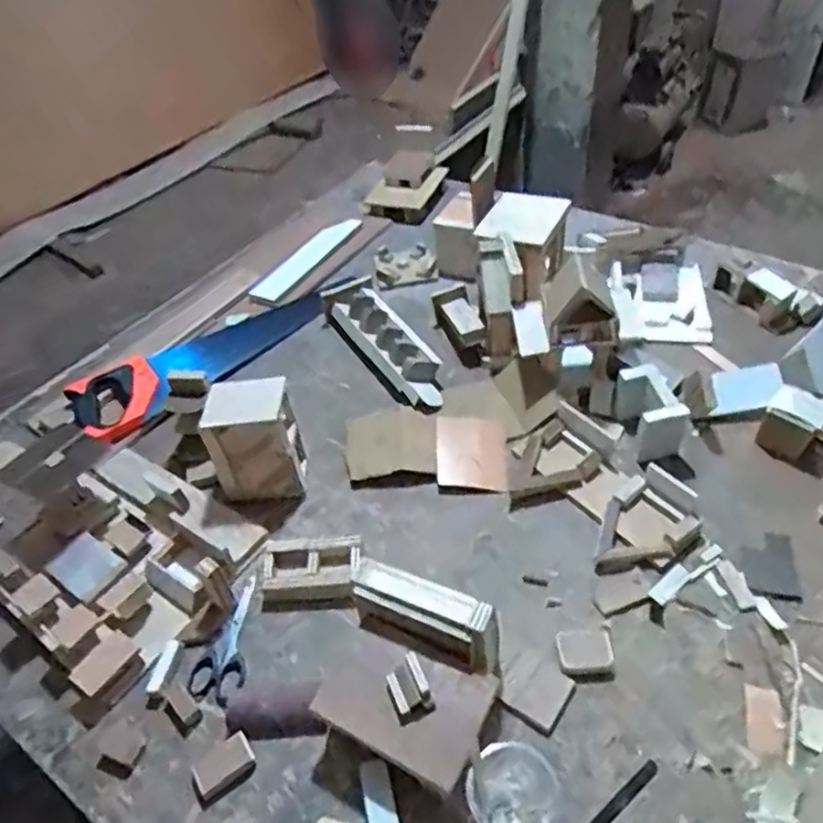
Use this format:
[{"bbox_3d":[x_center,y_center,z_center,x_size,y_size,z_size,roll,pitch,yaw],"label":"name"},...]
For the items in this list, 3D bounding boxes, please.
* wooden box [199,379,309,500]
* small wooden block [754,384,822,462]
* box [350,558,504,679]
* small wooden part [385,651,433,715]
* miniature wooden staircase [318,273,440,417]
[{"bbox_3d":[-0.197,0.035,0.840,0.107,0.136,0.091,-4,45,4],"label":"wooden box"},{"bbox_3d":[0.483,0.011,0.841,0.069,0.068,0.064,27,54,30],"label":"small wooden block"},{"bbox_3d":[0.008,0.197,0.640,0.145,0.055,0.056,16,49,22],"label":"box"},{"bbox_3d":[-0.004,0.244,0.600,0.033,0.018,0.042,-22,46,-14],"label":"small wooden part"},{"bbox_3d":[-0.041,-0.107,1.031,0.098,0.055,0.313,-22,46,-14],"label":"miniature wooden staircase"}]

